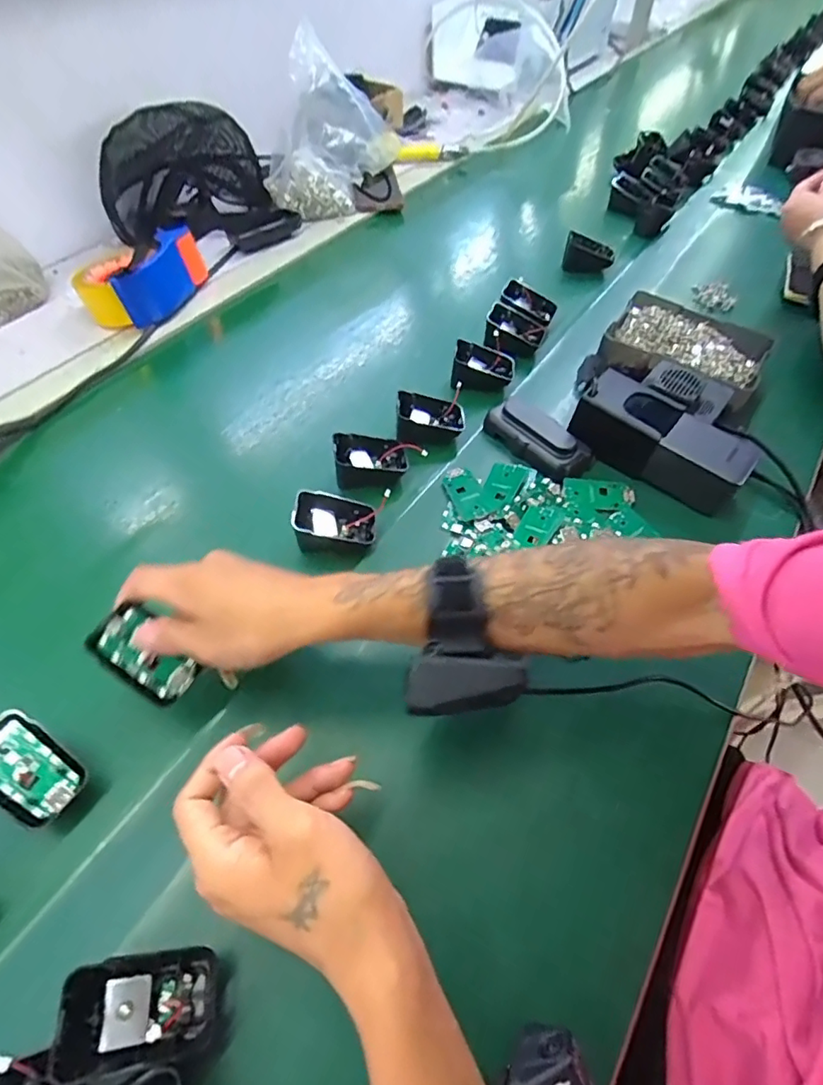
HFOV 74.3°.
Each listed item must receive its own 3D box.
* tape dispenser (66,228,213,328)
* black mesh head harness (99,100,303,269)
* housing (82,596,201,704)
[{"bbox_3d":[-0.345,-0.330,0.683,0.102,0.072,0.147,23,56,14],"label":"tape dispenser"},{"bbox_3d":[-0.310,-0.515,0.779,0.248,0.142,0.192,-23,58,-17],"label":"black mesh head harness"},{"bbox_3d":[-0.175,0.074,0.358,0.068,0.010,0.037,42,60,-4],"label":"housing"}]

